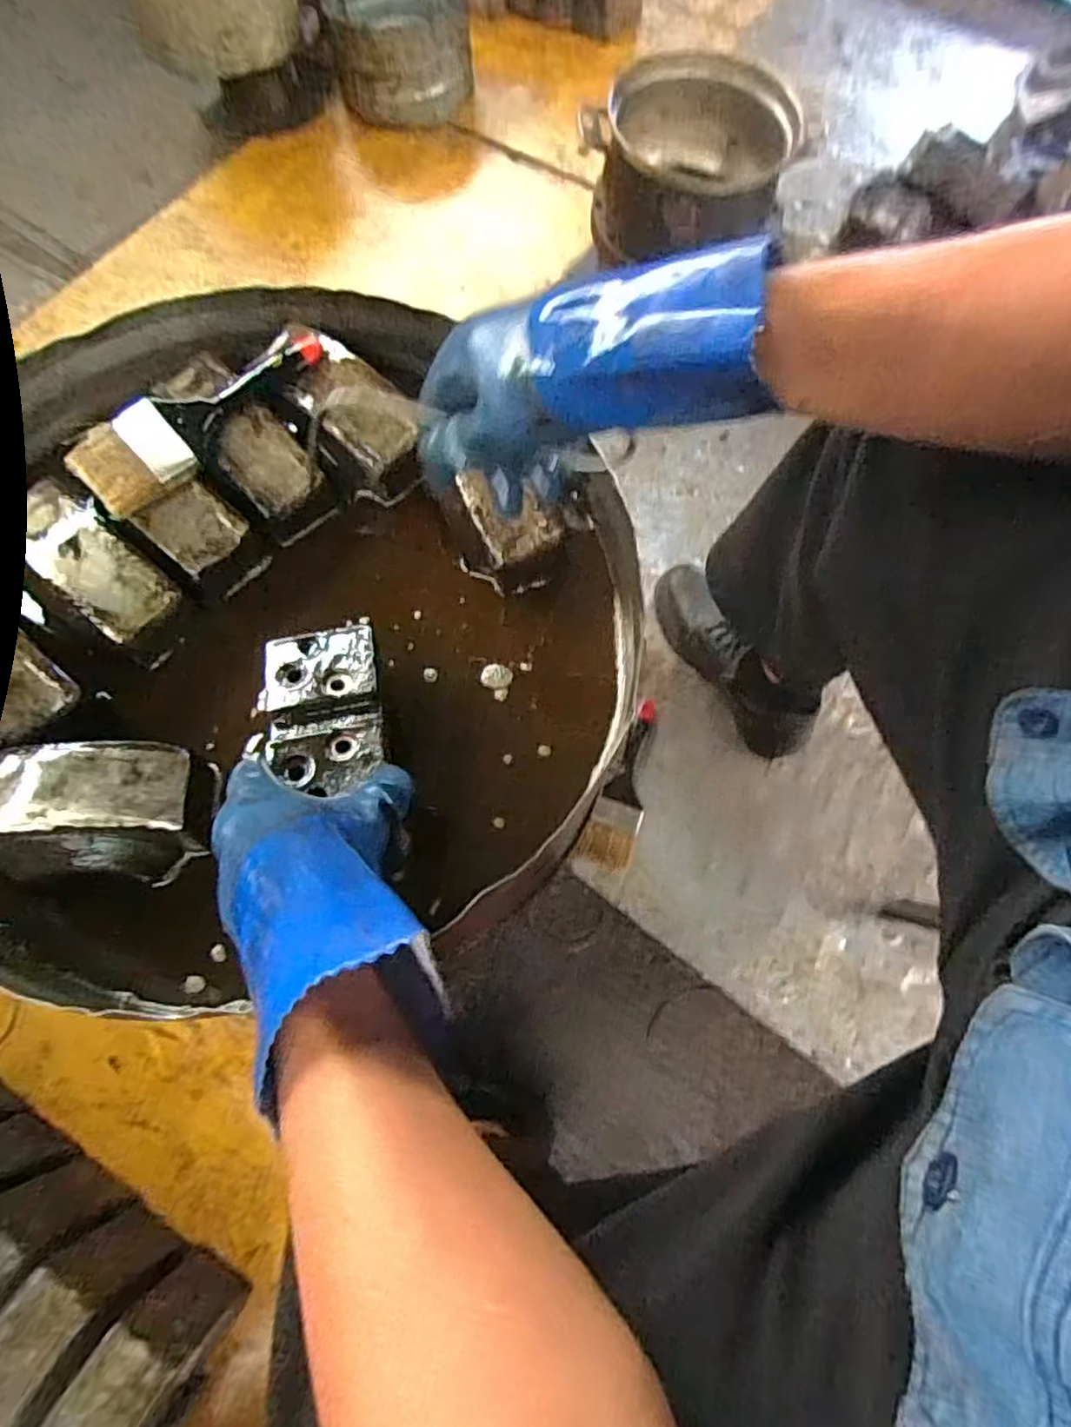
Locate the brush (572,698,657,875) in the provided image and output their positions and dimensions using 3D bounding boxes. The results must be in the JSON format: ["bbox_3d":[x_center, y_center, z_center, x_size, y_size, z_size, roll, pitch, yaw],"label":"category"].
[{"bbox_3d":[0.115,0.082,0.813,0.061,0.030,0.211,23,72,8],"label":"brush"}]

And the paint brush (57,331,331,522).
[{"bbox_3d":[-0.254,-0.233,0.531,0.206,0.028,0.069,-43,76,-14],"label":"paint brush"}]

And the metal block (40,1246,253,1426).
[{"bbox_3d":[-0.339,0.586,0.583,0.083,0.179,0.149,27,72,9],"label":"metal block"}]

